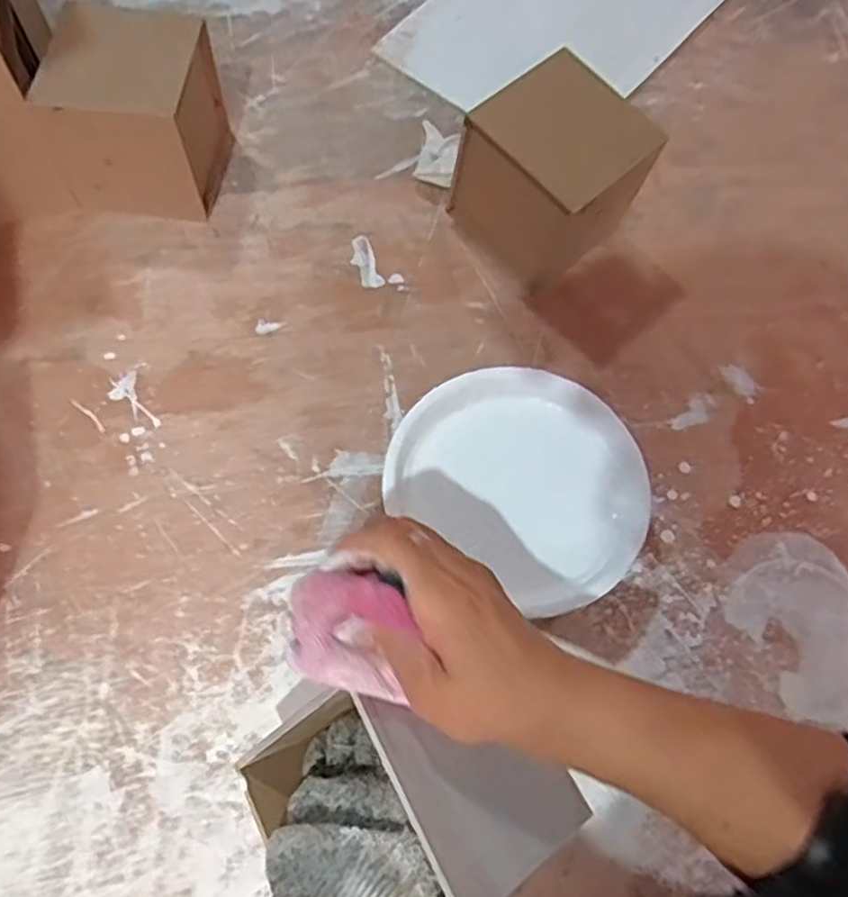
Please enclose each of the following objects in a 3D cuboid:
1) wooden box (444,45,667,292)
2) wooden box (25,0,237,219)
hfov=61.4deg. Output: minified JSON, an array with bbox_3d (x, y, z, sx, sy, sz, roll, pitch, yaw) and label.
[{"bbox_3d":[0.099,-0.210,0.568,0.111,0.116,0.114,-40,74,-19],"label":"wooden box"},{"bbox_3d":[-0.229,-0.268,0.576,0.111,0.113,0.111,4,65,-2],"label":"wooden box"}]

